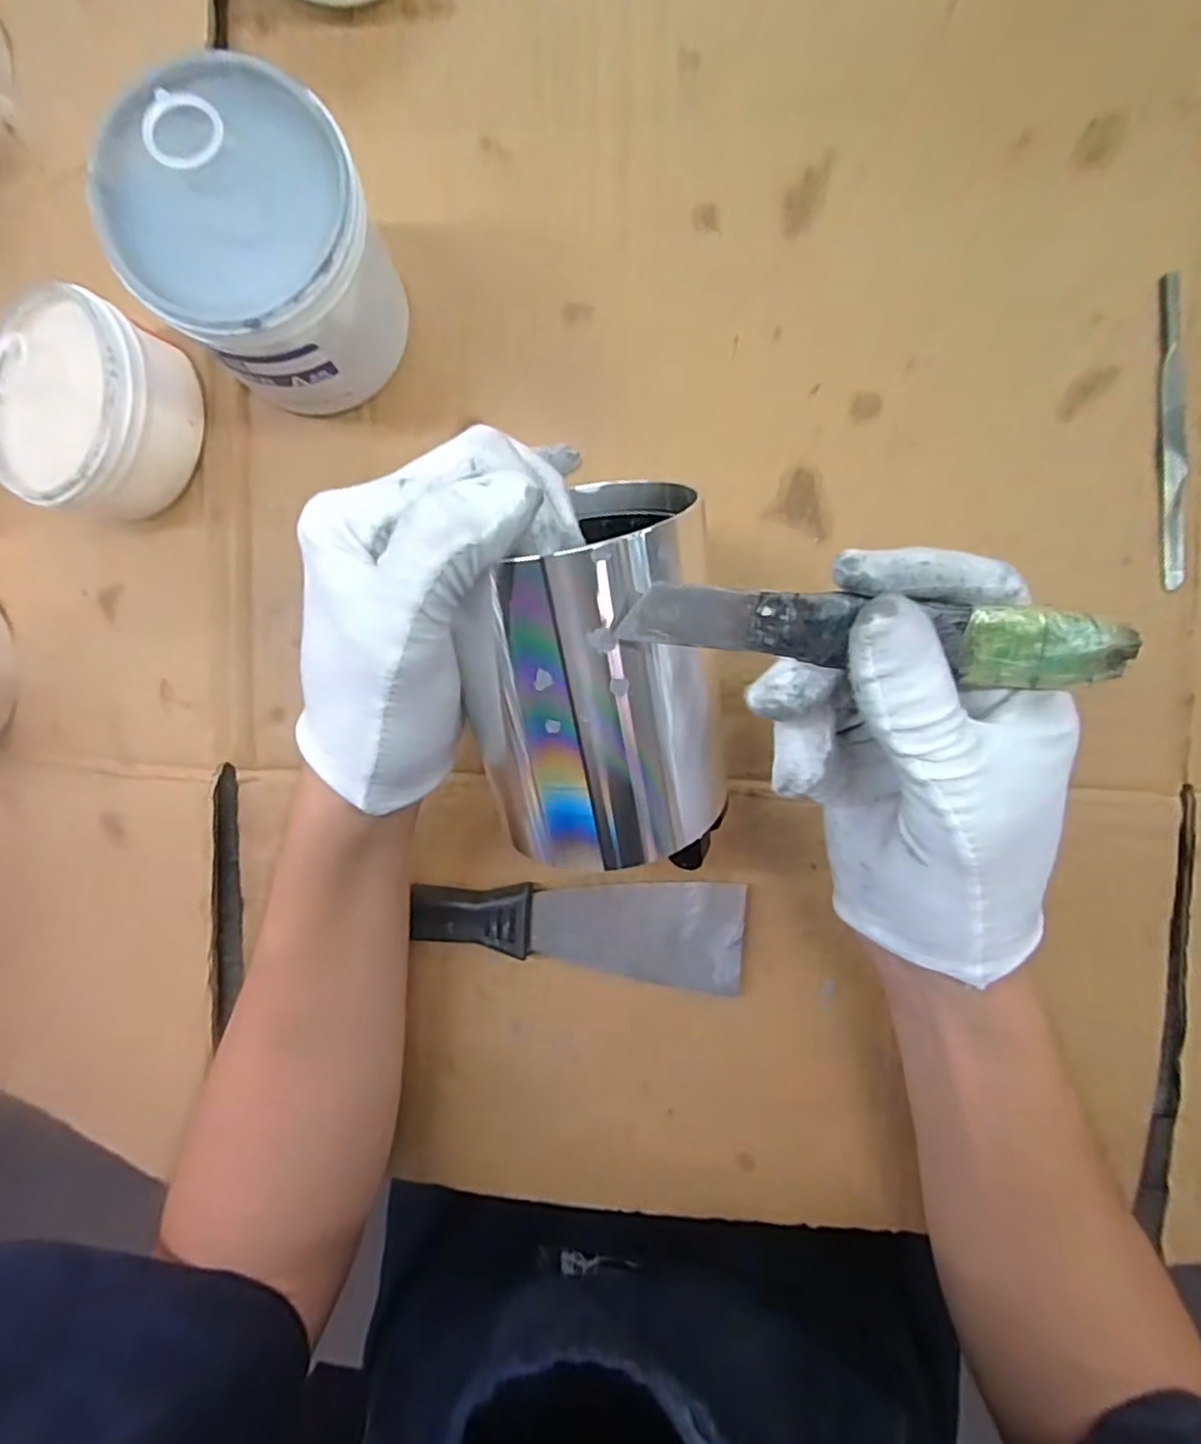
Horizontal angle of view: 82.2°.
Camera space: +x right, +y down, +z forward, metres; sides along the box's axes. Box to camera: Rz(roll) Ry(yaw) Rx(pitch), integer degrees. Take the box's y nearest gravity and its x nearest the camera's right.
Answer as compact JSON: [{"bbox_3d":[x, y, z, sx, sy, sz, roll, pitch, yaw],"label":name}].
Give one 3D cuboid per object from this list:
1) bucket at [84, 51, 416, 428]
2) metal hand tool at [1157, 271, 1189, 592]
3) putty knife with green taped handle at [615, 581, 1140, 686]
[{"bbox_3d":[-0.117,-0.170,0.260,0.080,0.090,0.079,0,92,6],"label":"bucket"},{"bbox_3d":[0.228,-0.115,0.273,0.011,0.004,0.121,-1,92,6],"label":"metal hand tool"},{"bbox_3d":[0.076,-0.023,0.183,0.136,0.010,0.018,5,93,-3],"label":"putty knife with green taped handle"}]

